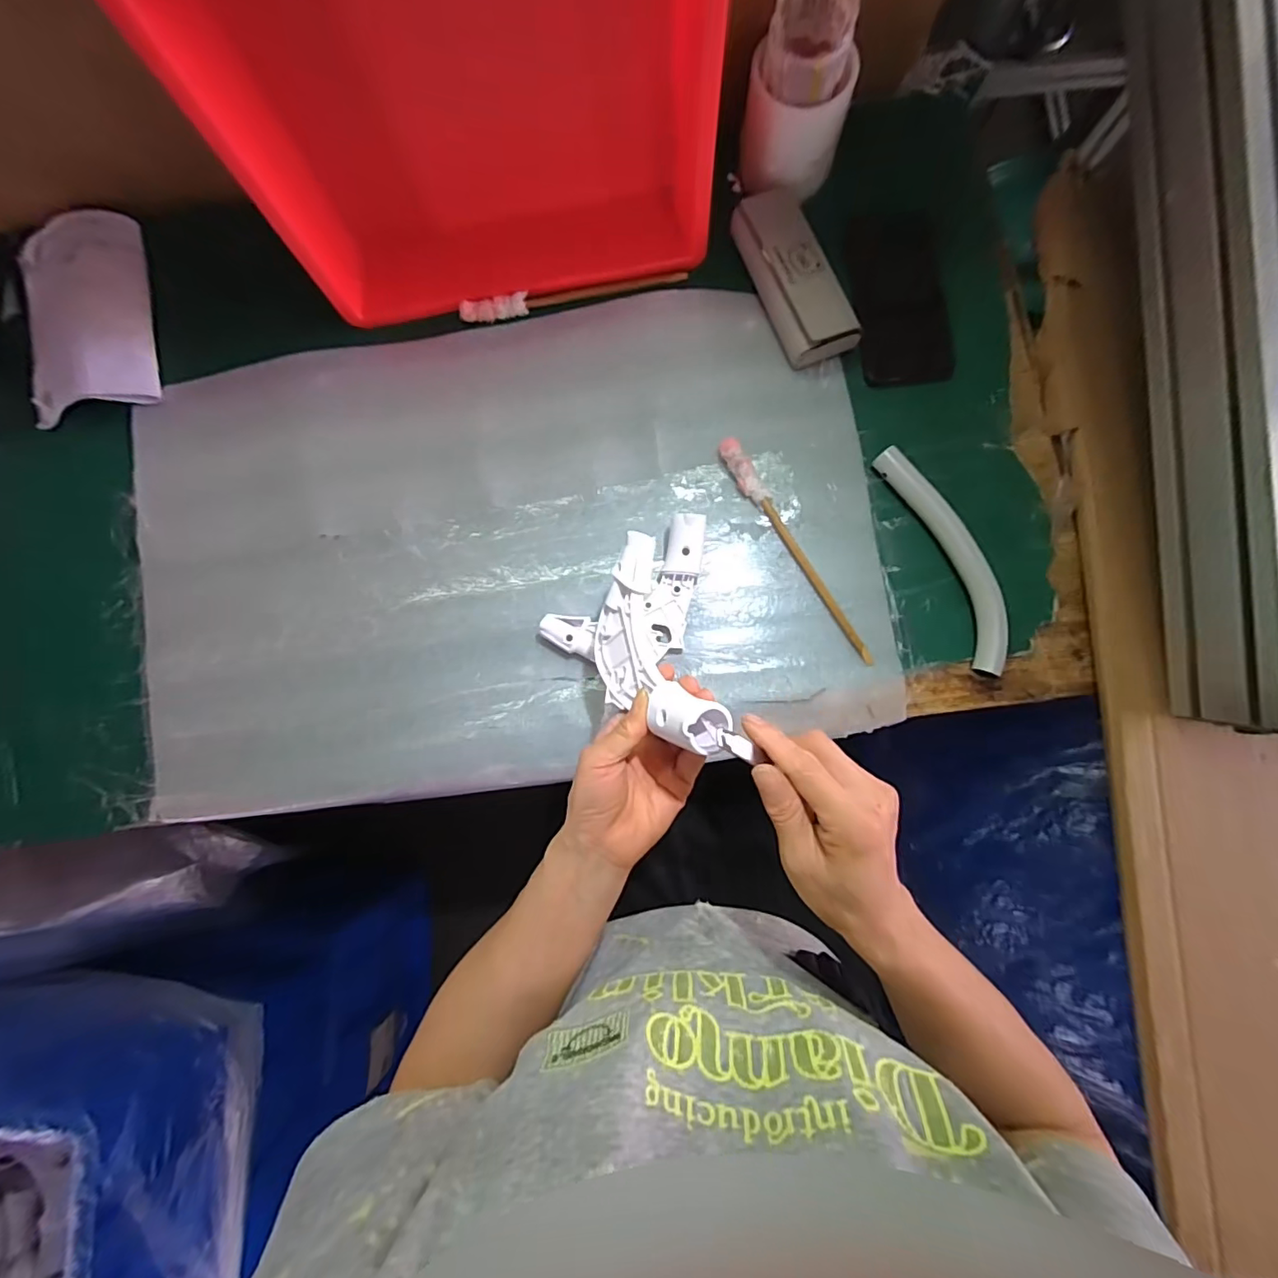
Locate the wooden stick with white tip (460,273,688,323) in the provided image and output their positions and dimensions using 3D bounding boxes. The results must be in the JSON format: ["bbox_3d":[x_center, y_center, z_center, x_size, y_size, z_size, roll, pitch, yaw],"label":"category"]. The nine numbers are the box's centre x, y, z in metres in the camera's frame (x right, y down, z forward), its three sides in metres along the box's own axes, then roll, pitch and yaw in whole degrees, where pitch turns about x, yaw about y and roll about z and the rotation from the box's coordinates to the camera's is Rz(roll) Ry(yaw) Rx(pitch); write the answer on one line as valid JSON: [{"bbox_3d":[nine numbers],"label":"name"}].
[{"bbox_3d":[-0.062,-0.327,0.512,0.211,0.025,0.019,-12,85,1],"label":"wooden stick with white tip"}]

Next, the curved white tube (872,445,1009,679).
[{"bbox_3d":[0.261,-0.070,0.456,0.038,0.023,0.202,-22,85,0],"label":"curved white tube"}]

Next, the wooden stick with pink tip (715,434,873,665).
[{"bbox_3d":[0.134,-0.076,0.469,0.020,0.012,0.226,-30,85,0],"label":"wooden stick with pink tip"}]

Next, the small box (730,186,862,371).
[{"bbox_3d":[0.137,-0.324,0.476,0.059,0.033,0.153,-22,85,0],"label":"small box"}]

